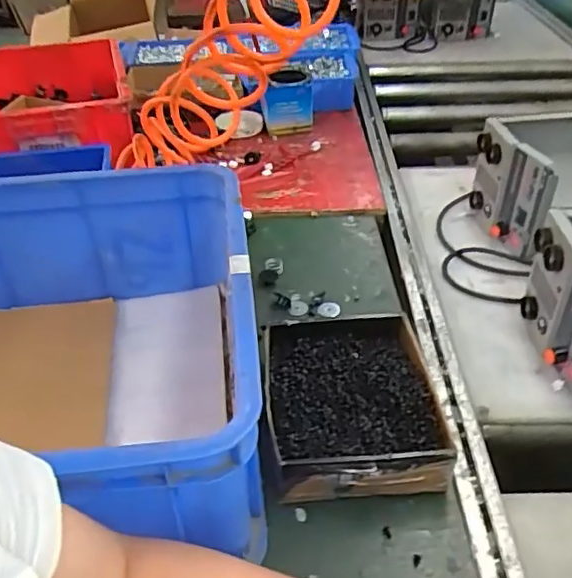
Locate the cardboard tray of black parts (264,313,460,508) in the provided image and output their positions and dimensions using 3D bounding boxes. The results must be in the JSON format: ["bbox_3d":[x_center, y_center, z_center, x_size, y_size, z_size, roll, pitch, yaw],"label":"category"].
[{"bbox_3d":[0.069,0.120,0.630,0.173,0.058,0.207,-2,39,0],"label":"cardboard tray of black parts"}]

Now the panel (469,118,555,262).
[{"bbox_3d":[0.332,-0.145,0.882,0.046,0.154,0.173,-9,39,-7],"label":"panel"}]

